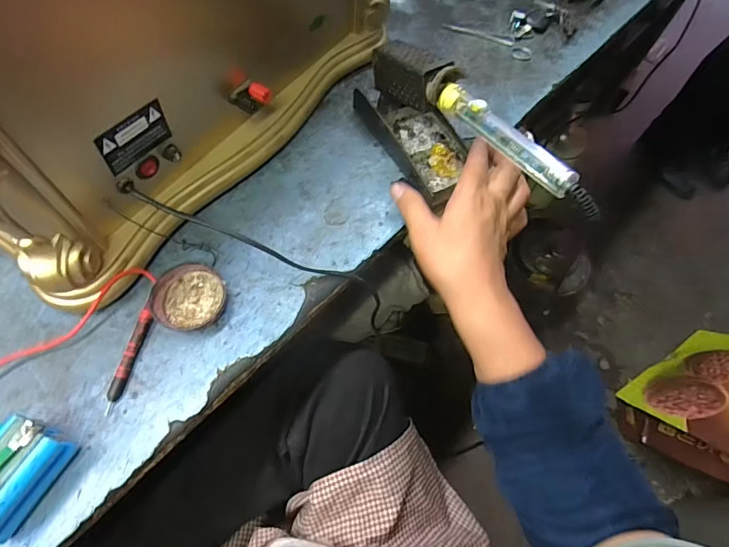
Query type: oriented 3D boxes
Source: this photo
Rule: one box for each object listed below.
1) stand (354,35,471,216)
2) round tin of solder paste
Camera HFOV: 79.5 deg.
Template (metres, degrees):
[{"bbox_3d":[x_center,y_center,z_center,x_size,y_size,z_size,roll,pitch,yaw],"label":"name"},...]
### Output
[{"bbox_3d":[0.061,-0.168,0.448,0.081,0.113,0.158,-23,67,-15],"label":"stand"},{"bbox_3d":[-0.156,0.021,0.391,0.060,0.015,0.058,2,63,-3],"label":"round tin of solder paste"}]

